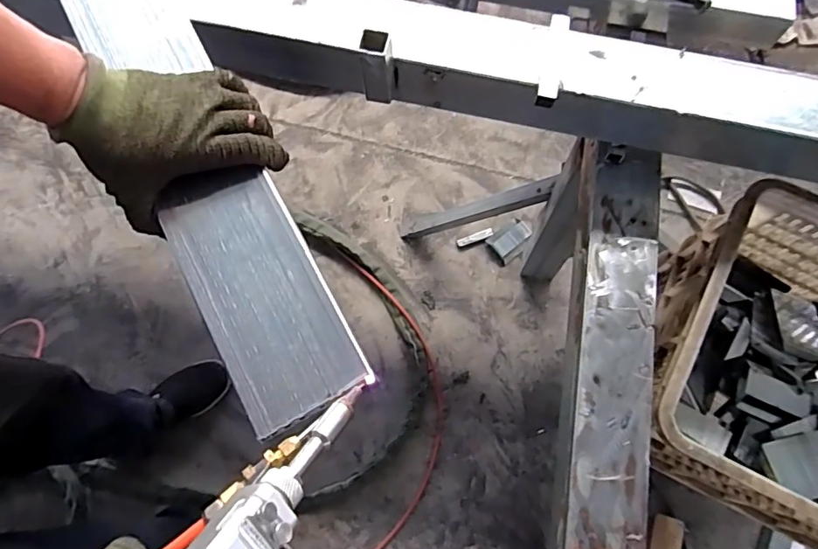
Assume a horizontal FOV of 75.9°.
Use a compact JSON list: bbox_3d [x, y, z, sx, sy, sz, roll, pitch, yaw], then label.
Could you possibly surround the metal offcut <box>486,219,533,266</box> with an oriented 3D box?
[{"bbox_3d":[0.249,-0.080,1.280,0.106,0.025,0.075,-35,77,-9],"label":"metal offcut"}]

